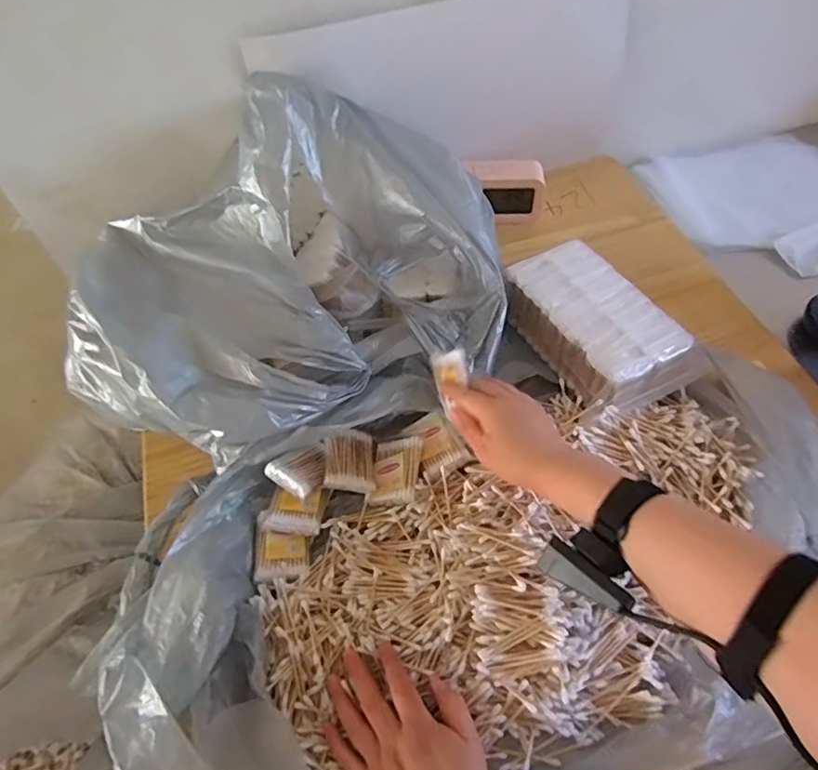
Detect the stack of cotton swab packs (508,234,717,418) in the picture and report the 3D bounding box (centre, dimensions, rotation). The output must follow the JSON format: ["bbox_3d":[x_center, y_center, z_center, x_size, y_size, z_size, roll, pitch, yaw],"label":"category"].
[{"bbox_3d":[0.217,-0.072,0.660,0.145,0.068,0.216,-25,56,-13],"label":"stack of cotton swab packs"}]

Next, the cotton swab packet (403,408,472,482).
[{"bbox_3d":[0.029,0.063,0.612,0.050,0.017,0.073,-25,56,-13],"label":"cotton swab packet"}]

